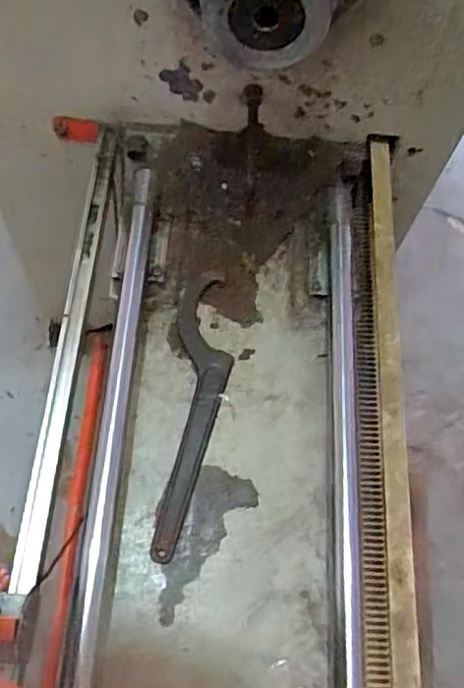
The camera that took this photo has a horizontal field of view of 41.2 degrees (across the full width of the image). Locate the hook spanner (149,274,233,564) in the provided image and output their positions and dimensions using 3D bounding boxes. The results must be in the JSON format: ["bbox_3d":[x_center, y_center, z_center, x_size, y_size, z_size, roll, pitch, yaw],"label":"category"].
[{"bbox_3d":[-0.037,0.065,0.662,0.062,0.010,0.312,4,67,0],"label":"hook spanner"}]

